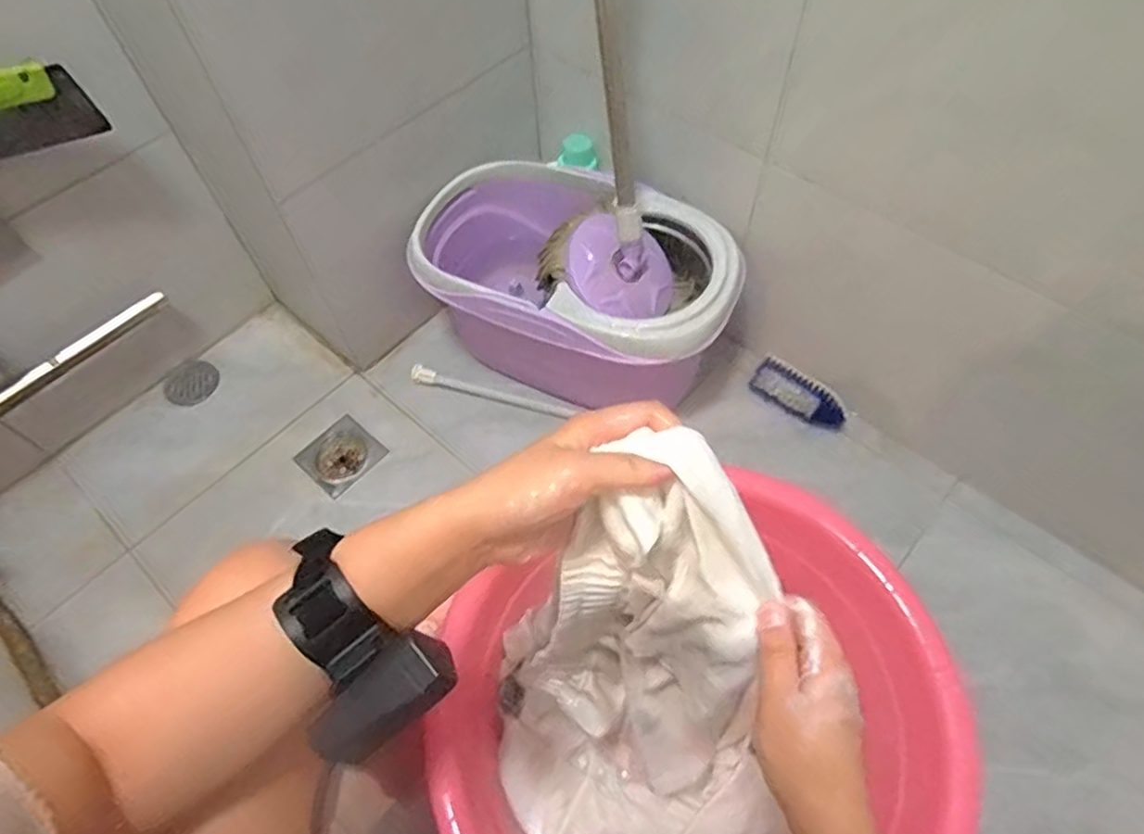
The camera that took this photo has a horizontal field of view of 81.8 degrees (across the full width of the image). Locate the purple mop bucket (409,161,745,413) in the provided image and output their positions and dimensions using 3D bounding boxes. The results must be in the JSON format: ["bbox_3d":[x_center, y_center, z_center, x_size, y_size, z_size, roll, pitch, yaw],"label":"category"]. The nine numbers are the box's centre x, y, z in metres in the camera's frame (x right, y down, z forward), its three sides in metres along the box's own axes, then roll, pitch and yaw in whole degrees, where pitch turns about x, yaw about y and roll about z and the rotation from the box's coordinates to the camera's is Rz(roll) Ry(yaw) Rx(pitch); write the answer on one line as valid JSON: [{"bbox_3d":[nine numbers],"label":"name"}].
[{"bbox_3d":[0.009,-0.187,0.916,0.428,0.272,0.284,20,61,14],"label":"purple mop bucket"}]

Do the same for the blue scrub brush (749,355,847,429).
[{"bbox_3d":[0.322,-0.032,0.930,0.137,0.053,0.046,30,64,19],"label":"blue scrub brush"}]

